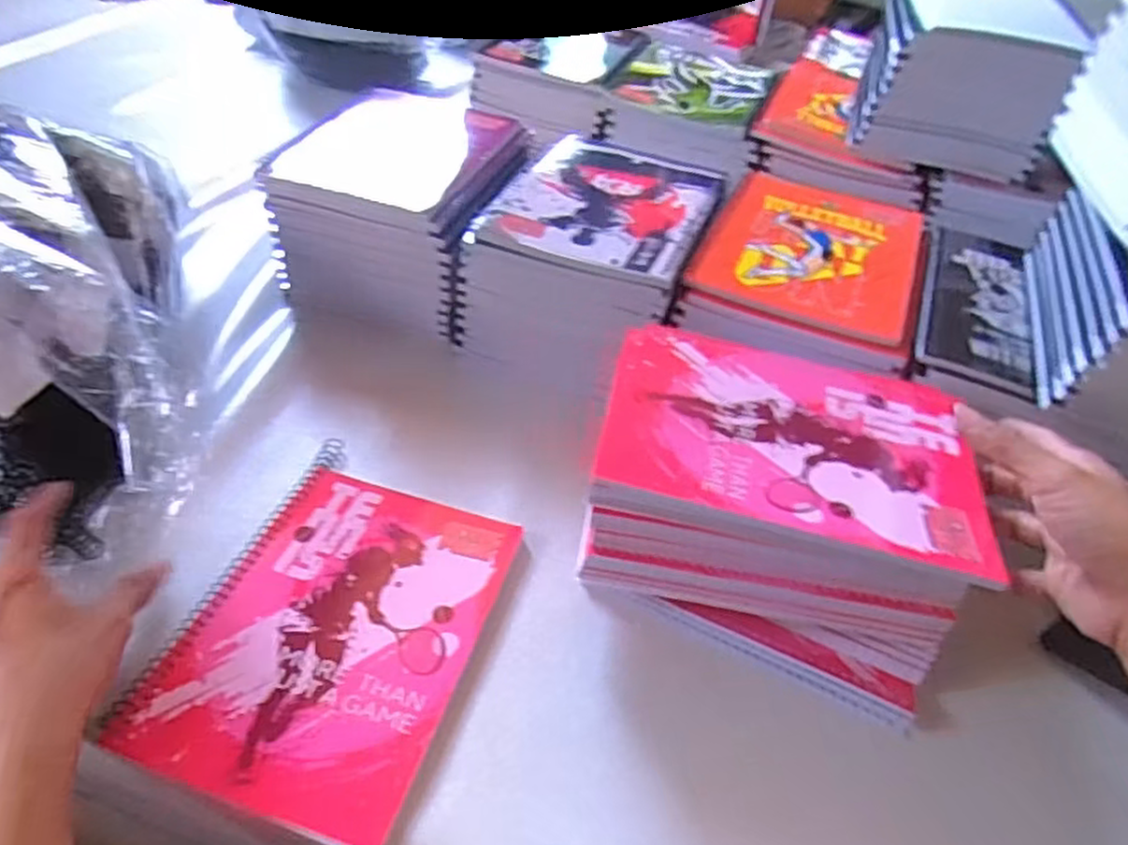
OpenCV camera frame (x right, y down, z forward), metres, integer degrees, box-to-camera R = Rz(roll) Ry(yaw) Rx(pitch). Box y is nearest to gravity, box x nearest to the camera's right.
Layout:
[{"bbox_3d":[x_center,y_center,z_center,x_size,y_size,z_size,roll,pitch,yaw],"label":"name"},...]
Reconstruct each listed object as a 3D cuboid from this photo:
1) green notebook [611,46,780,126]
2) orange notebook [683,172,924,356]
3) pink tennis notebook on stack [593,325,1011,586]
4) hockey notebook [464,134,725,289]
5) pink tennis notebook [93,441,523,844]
[{"bbox_3d":[0.139,-0.360,0.779,0.146,0.007,0.190,21,46,12],"label":"green notebook"},{"bbox_3d":[0.193,-0.134,0.561,0.150,0.008,0.207,21,46,15],"label":"orange notebook"},{"bbox_3d":[0.128,0.002,0.417,0.199,0.014,0.160,14,45,8],"label":"pink tennis notebook on stack"},{"bbox_3d":[0.038,-0.175,0.574,0.150,0.008,0.193,19,46,13],"label":"hockey notebook"},{"bbox_3d":[-0.125,0.111,0.417,0.151,0.014,0.201,16,45,9],"label":"pink tennis notebook"}]

